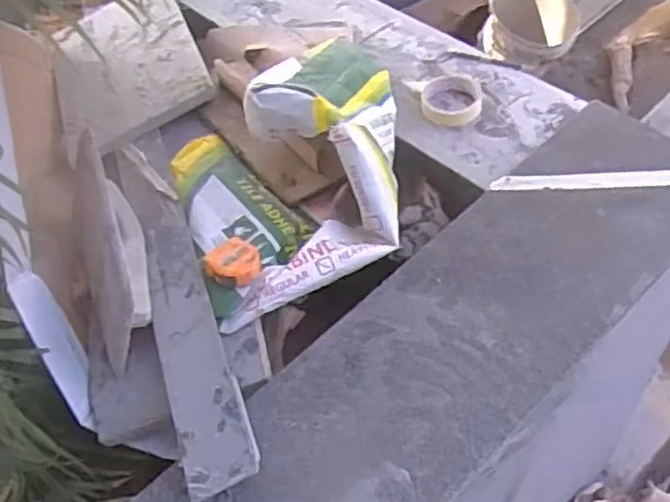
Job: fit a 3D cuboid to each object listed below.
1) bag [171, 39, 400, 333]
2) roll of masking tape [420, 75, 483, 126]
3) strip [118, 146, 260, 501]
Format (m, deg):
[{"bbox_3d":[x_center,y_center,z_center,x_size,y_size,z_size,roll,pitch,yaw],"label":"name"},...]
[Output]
[{"bbox_3d":[-0.046,-0.132,0.868,0.311,0.137,0.357,-19,51,-10],"label":"bag"},{"bbox_3d":[0.167,-0.217,0.991,0.085,0.023,0.088,1,51,7],"label":"roll of masking tape"},{"bbox_3d":[-0.191,0.042,0.822,0.069,0.032,0.522,-18,51,-9],"label":"strip"}]

